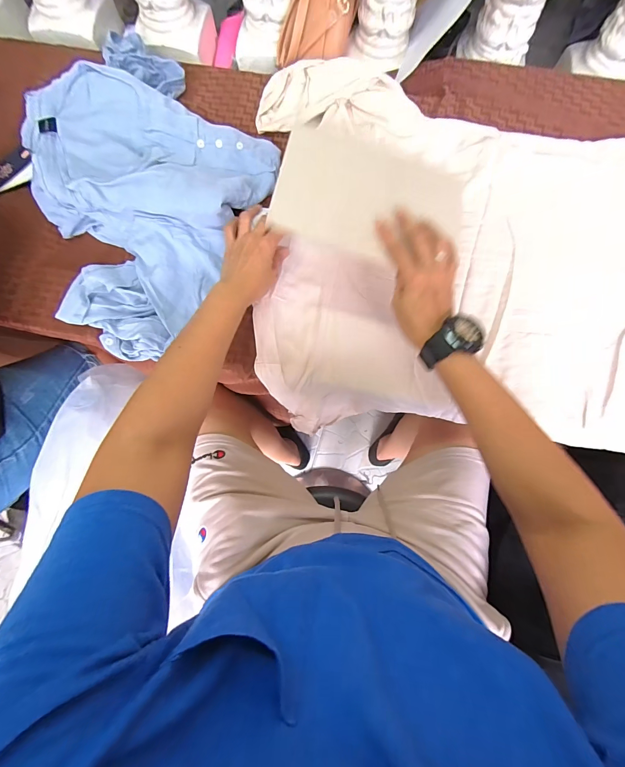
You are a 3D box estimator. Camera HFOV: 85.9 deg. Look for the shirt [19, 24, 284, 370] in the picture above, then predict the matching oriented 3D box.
[{"bbox_3d":[-0.279,-0.301,0.512,0.377,0.055,0.445,28,78,7],"label":"shirt"}]

